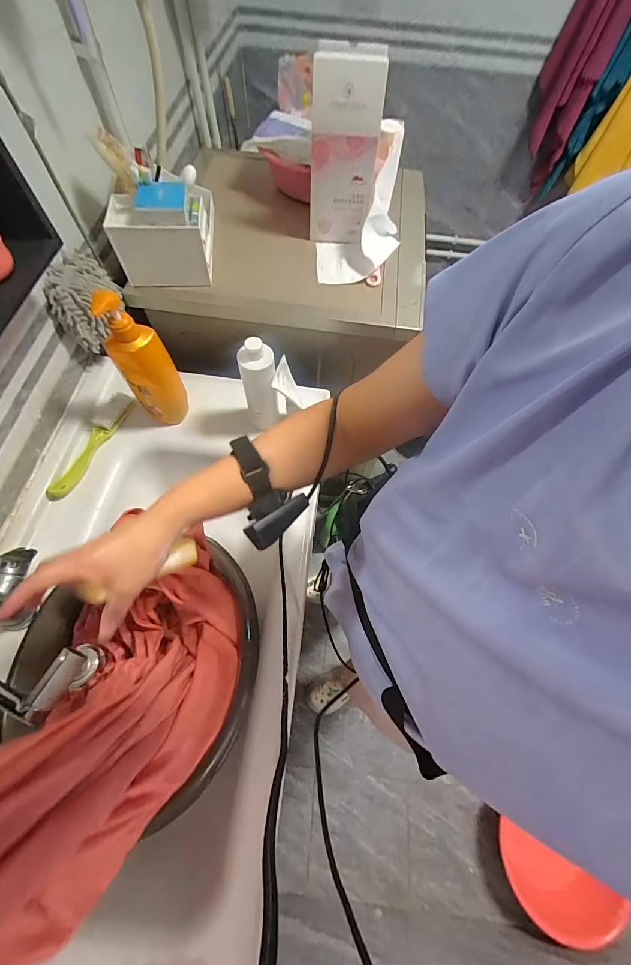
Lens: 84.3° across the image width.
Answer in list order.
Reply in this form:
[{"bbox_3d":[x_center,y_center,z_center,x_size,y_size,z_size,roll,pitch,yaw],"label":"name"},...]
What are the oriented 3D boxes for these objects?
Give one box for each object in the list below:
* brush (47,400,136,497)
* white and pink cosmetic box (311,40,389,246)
[{"bbox_3d":[-0.420,-0.069,0.657,0.029,0.025,0.220,22,67,8],"label":"brush"},{"bbox_3d":[0.053,-0.599,0.644,0.117,0.256,0.067,3,65,0],"label":"white and pink cosmetic box"}]

